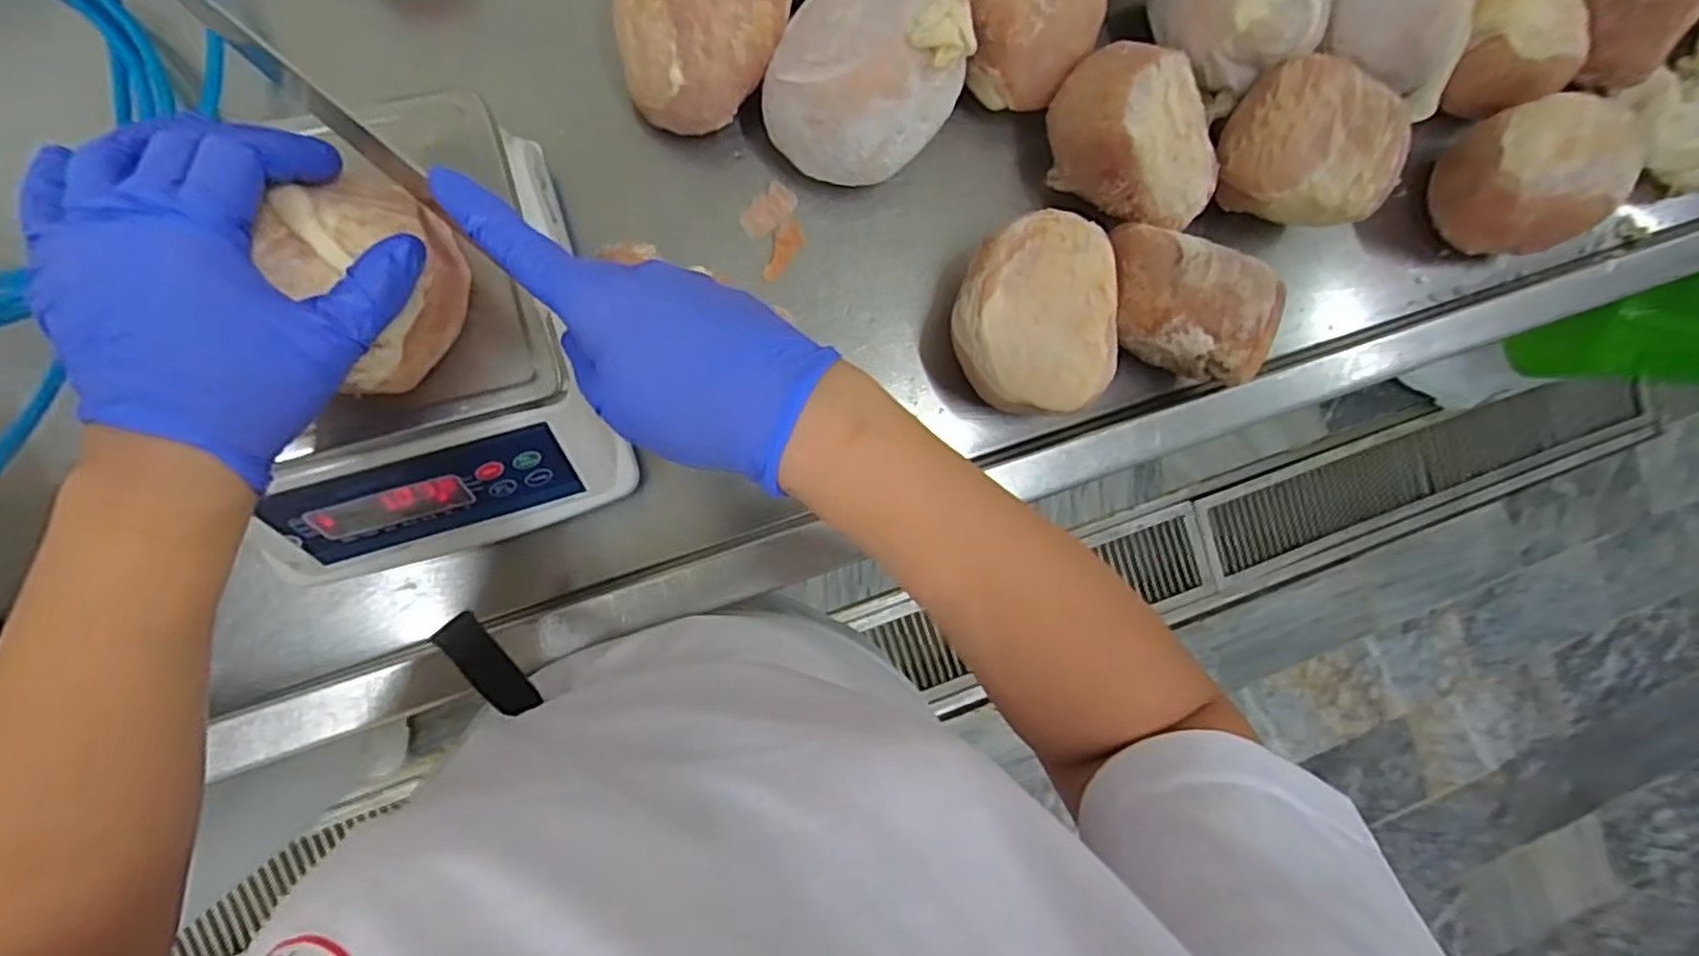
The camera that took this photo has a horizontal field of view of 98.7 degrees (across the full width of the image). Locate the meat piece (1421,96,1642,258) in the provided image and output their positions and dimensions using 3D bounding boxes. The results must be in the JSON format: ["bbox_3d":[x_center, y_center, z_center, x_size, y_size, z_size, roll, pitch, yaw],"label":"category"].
[{"bbox_3d":[0.583,-0.260,0.628,0.116,0.088,0.115,0,90,-10],"label":"meat piece"}]

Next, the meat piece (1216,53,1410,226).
[{"bbox_3d":[0.359,-0.252,0.569,0.122,0.069,0.108,24,86,-9],"label":"meat piece"}]

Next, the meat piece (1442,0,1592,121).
[{"bbox_3d":[0.562,-0.393,0.622,0.088,0.051,0.151,-14,92,-9],"label":"meat piece"}]

